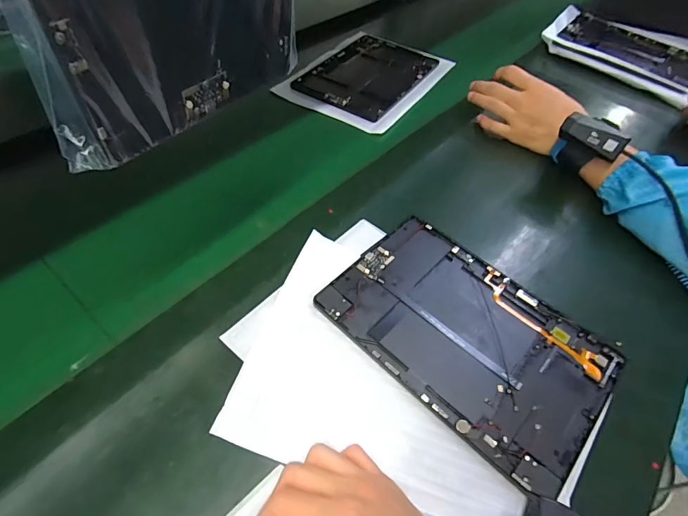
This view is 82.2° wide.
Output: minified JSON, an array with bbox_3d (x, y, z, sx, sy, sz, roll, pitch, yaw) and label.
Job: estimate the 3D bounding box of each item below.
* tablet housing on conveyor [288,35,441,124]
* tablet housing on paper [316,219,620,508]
[{"bbox_3d":[0.045,-0.311,0.658,0.163,0.004,0.245,28,54,16],"label":"tablet housing on conveyor"},{"bbox_3d":[0.110,0.064,0.354,0.232,0.015,0.155,37,58,23],"label":"tablet housing on paper"}]

